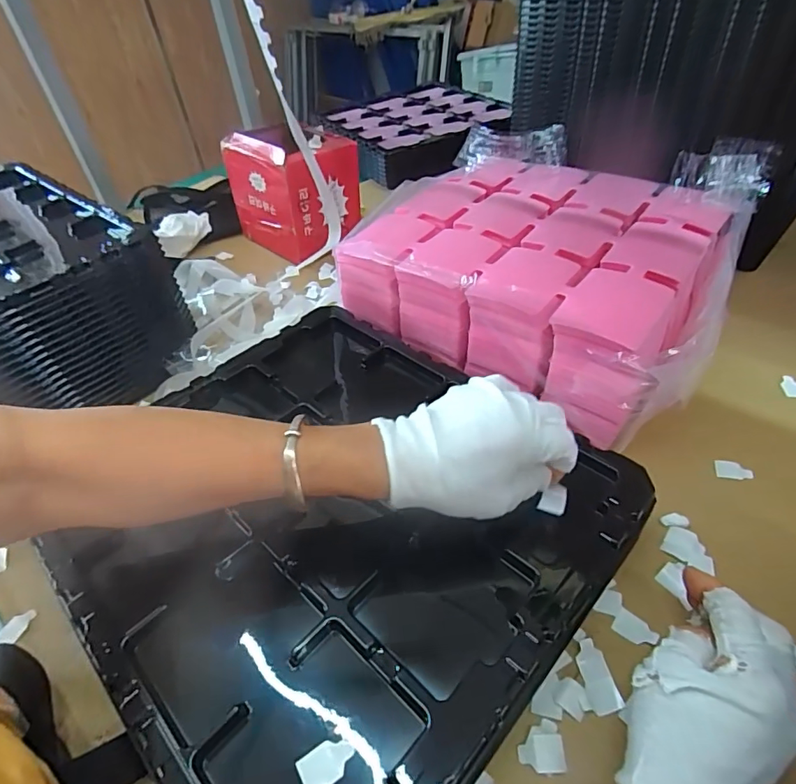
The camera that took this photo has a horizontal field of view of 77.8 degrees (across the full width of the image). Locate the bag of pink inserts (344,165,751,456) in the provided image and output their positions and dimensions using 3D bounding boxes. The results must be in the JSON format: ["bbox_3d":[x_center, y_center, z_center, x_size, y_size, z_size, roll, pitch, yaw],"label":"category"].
[{"bbox_3d":[0.146,-0.138,0.529,0.340,0.092,0.290,25,51,29],"label":"bag of pink inserts"}]

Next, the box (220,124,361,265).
[{"bbox_3d":[-0.156,-0.303,0.745,0.160,0.149,0.123,30,54,32],"label":"box"}]

